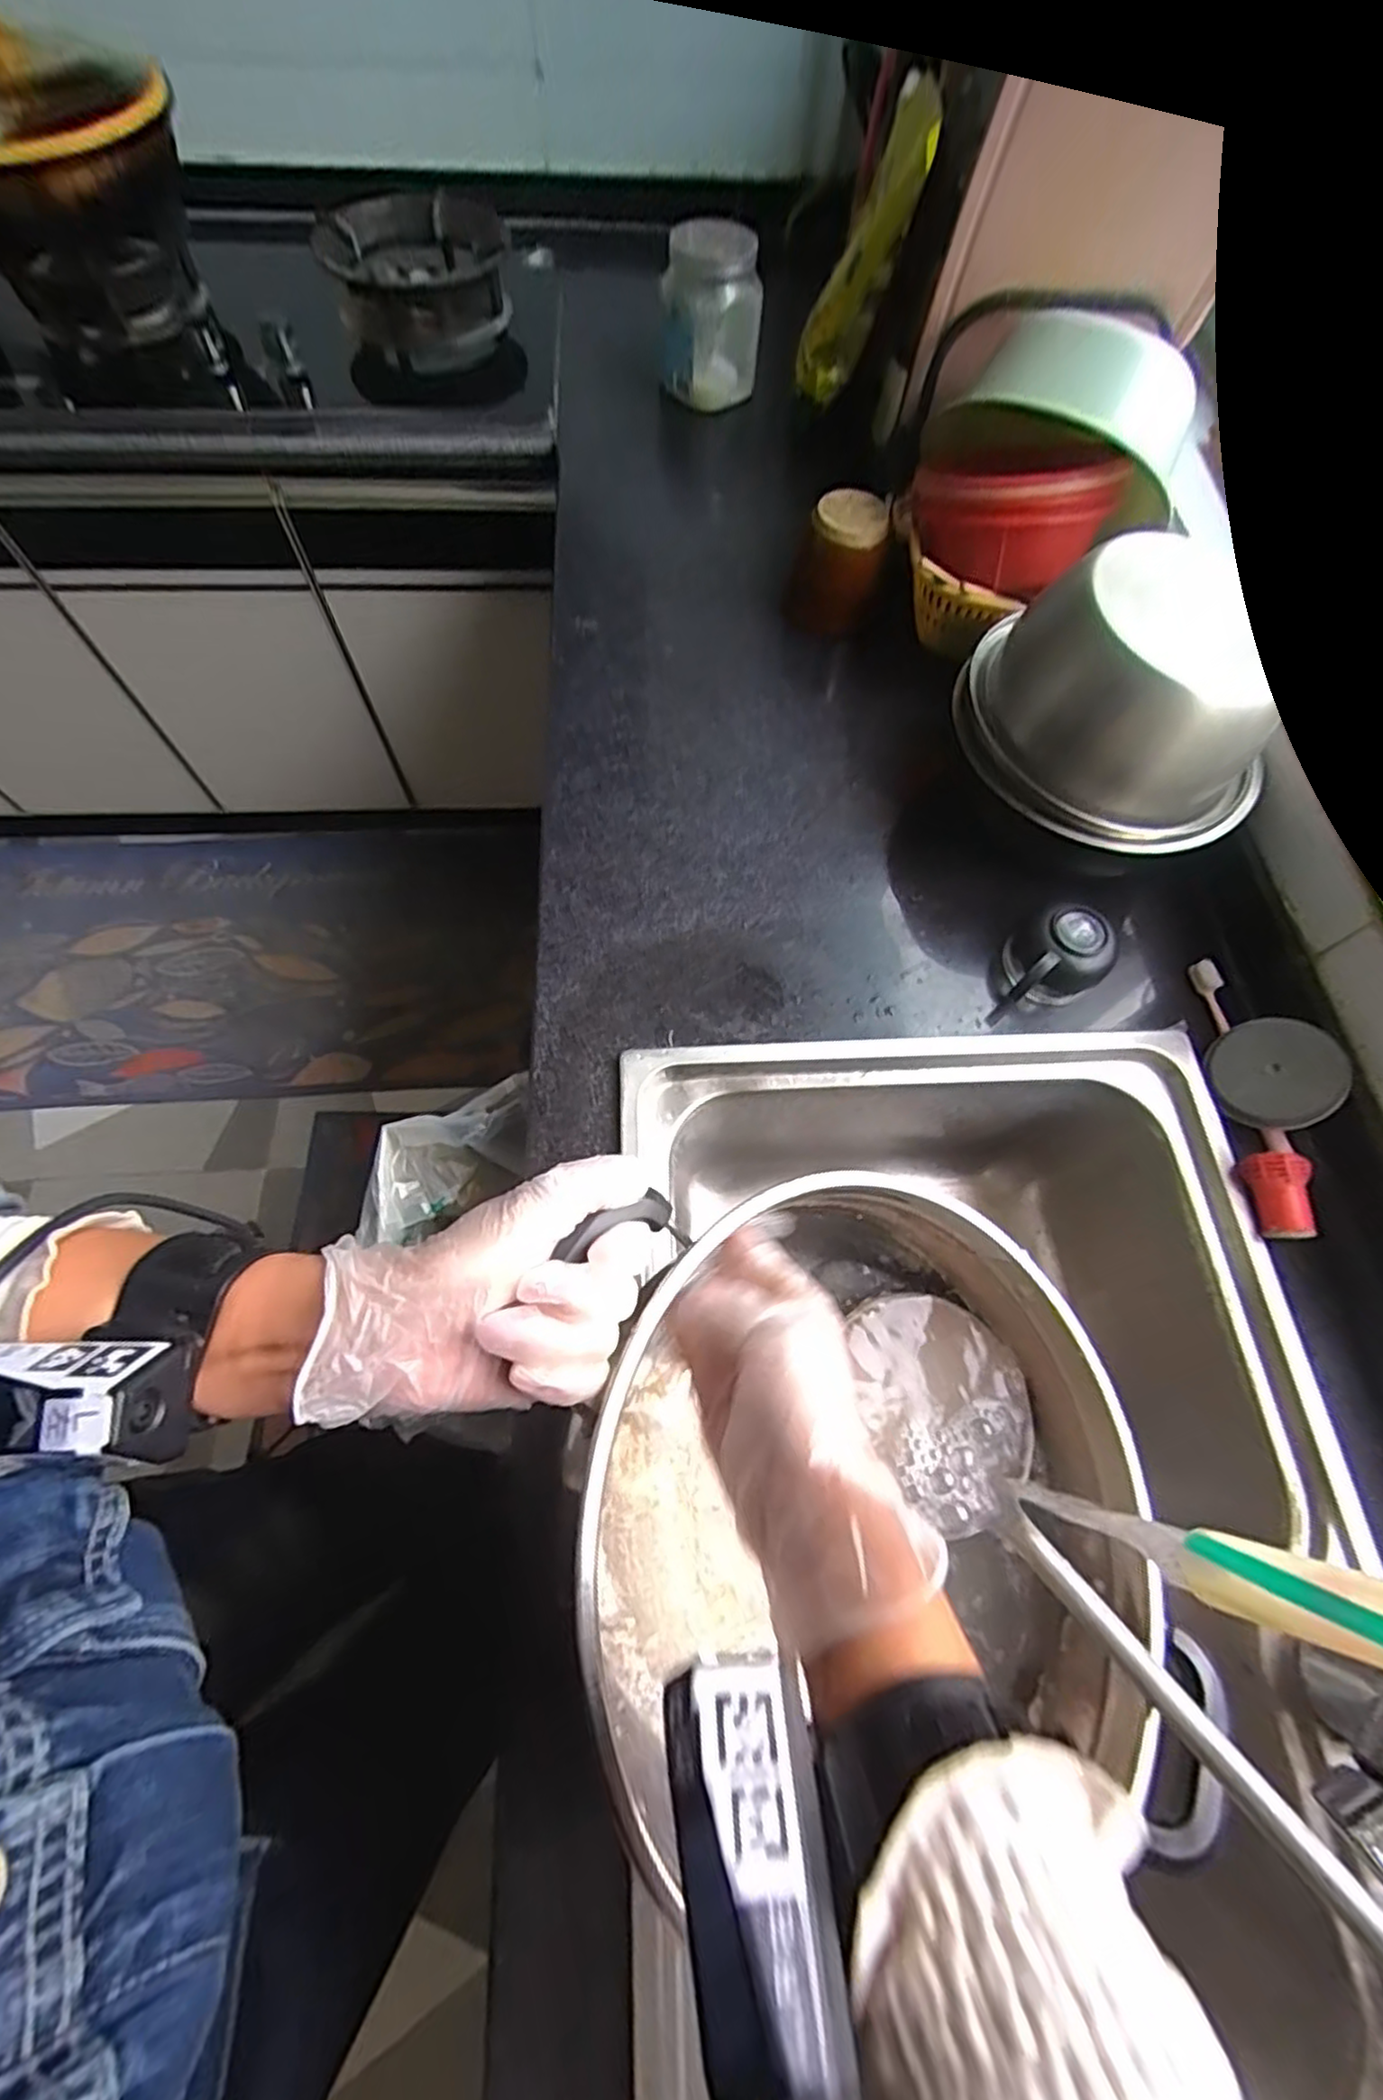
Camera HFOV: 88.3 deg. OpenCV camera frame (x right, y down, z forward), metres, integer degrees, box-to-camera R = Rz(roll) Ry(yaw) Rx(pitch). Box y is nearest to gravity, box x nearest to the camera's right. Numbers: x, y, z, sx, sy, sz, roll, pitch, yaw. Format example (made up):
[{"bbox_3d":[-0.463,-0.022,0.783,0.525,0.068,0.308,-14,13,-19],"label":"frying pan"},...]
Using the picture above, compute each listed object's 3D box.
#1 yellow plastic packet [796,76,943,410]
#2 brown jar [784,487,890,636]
[{"bbox_3d":[0.181,-0.849,0.764,0.059,0.240,0.069,-22,68,-35],"label":"yellow plastic packet"},{"bbox_3d":[0.144,-0.479,0.712,0.081,0.115,0.068,13,67,3],"label":"brown jar"}]

